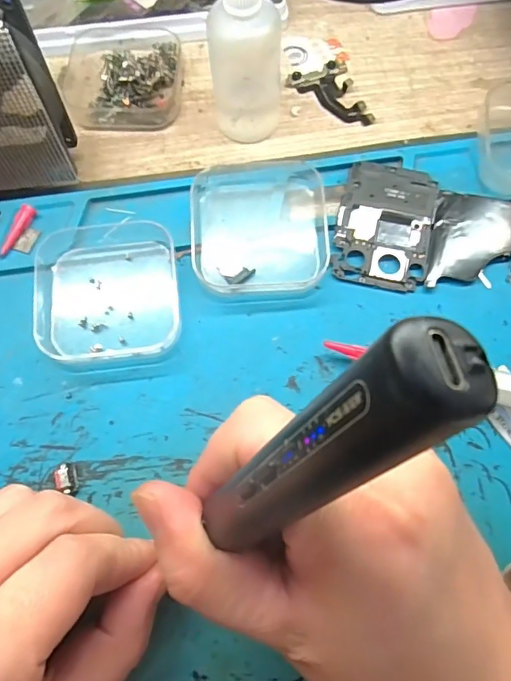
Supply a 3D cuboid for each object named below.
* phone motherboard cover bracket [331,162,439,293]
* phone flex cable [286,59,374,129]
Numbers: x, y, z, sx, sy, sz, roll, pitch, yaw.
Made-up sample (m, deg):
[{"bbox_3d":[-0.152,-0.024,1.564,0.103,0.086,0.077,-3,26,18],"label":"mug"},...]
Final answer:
[{"bbox_3d":[0.063,-0.056,0.244,0.045,0.007,0.065,11,69,6],"label":"phone motherboard cover bracket"},{"bbox_3d":[0.042,-0.138,0.282,0.036,0.004,0.046,-16,69,-4],"label":"phone flex cable"}]

